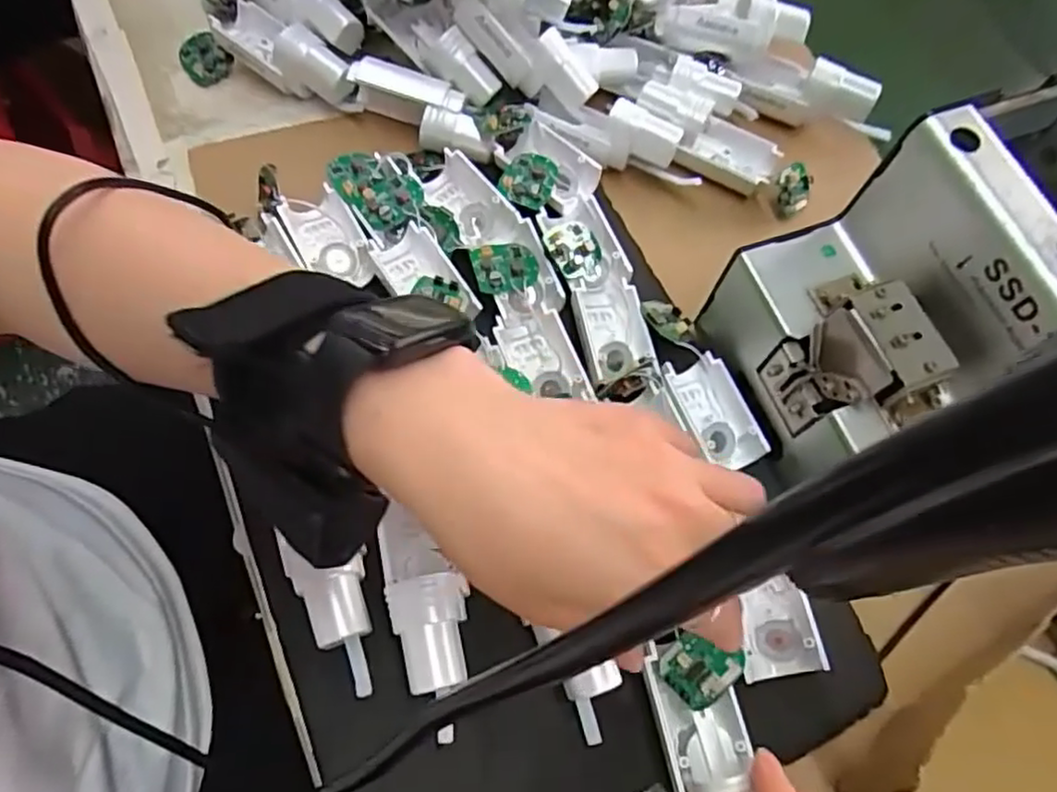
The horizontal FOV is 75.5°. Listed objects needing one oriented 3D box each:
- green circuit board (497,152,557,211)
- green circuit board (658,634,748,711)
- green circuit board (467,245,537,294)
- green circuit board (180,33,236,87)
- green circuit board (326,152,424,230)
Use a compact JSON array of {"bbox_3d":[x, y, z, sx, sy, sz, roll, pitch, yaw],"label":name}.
[{"bbox_3d":[0.001,-0.120,0.381,0.029,0.009,0.034,36,69,10],"label":"green circuit board"},{"bbox_3d":[0.072,0.113,0.285,0.029,0.004,0.030,45,90,6],"label":"green circuit board"},{"bbox_3d":[-0.012,-0.068,0.356,0.033,0.007,0.028,-14,70,-10],"label":"green circuit board"},{"bbox_3d":[-0.208,-0.215,0.435,0.034,0.008,0.028,43,99,0],"label":"green circuit board"},{"bbox_3d":[-0.081,-0.114,0.367,0.035,0.006,0.054,-42,77,-19],"label":"green circuit board"}]

